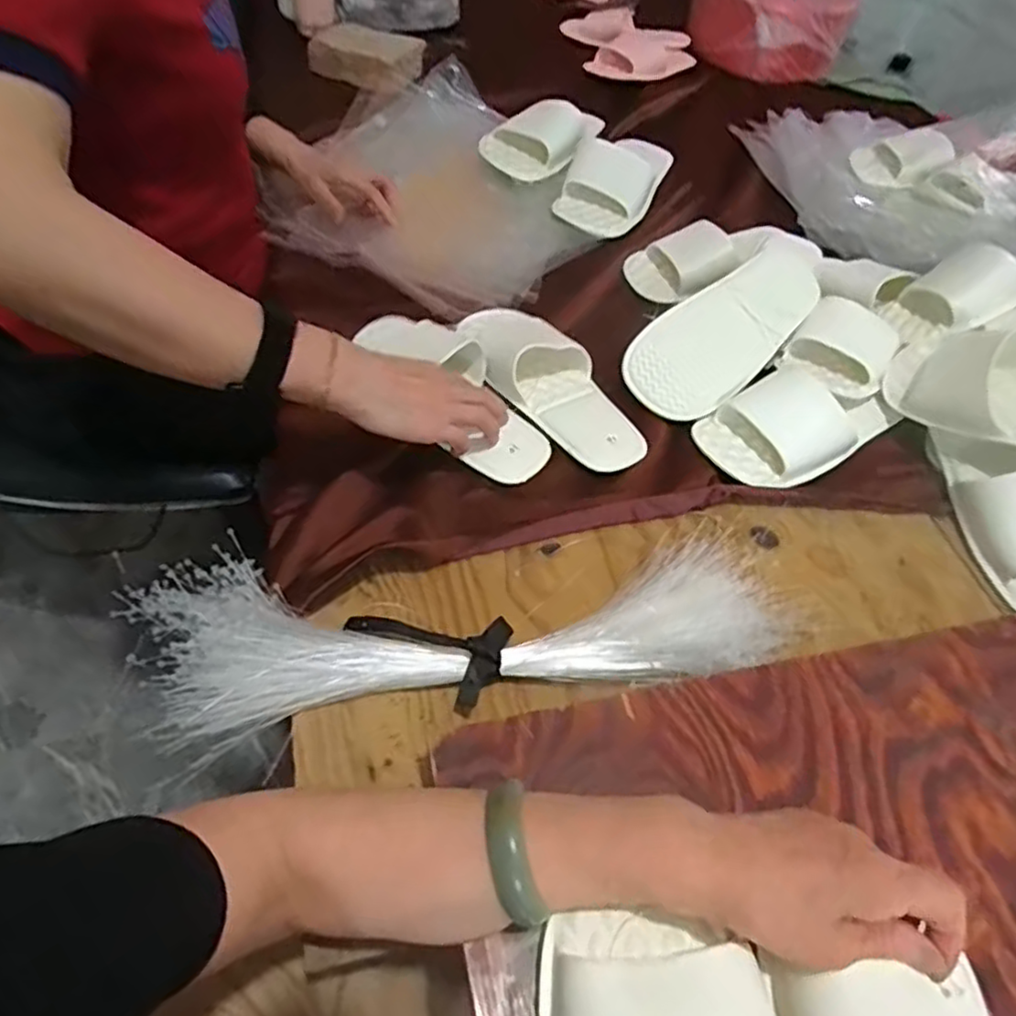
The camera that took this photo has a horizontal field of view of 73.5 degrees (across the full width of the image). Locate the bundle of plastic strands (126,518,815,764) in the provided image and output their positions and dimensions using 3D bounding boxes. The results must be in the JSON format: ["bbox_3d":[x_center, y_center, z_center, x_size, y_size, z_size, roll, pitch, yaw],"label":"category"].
[{"bbox_3d":[-0.021,0.079,0.502,0.474,0.051,0.143,-6,53,-11],"label":"bundle of plastic strands"}]

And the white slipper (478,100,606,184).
[{"bbox_3d":[0.051,-0.505,0.930,0.101,0.057,0.199,35,56,19],"label":"white slipper"}]

